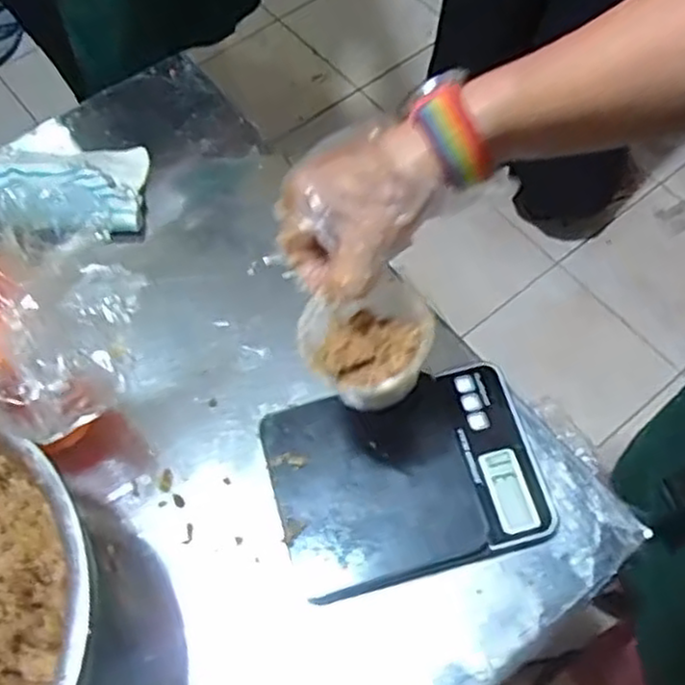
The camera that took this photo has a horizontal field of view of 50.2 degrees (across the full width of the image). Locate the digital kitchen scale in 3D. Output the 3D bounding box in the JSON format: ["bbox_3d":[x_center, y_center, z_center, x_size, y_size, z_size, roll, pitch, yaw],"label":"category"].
[{"bbox_3d":[0.043,0.091,0.498,0.176,0.030,0.127,-15,63,-7],"label":"digital kitchen scale"}]

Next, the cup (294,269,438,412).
[{"bbox_3d":[0.017,0.003,0.409,0.068,0.031,0.075,-23,64,-11],"label":"cup"}]

